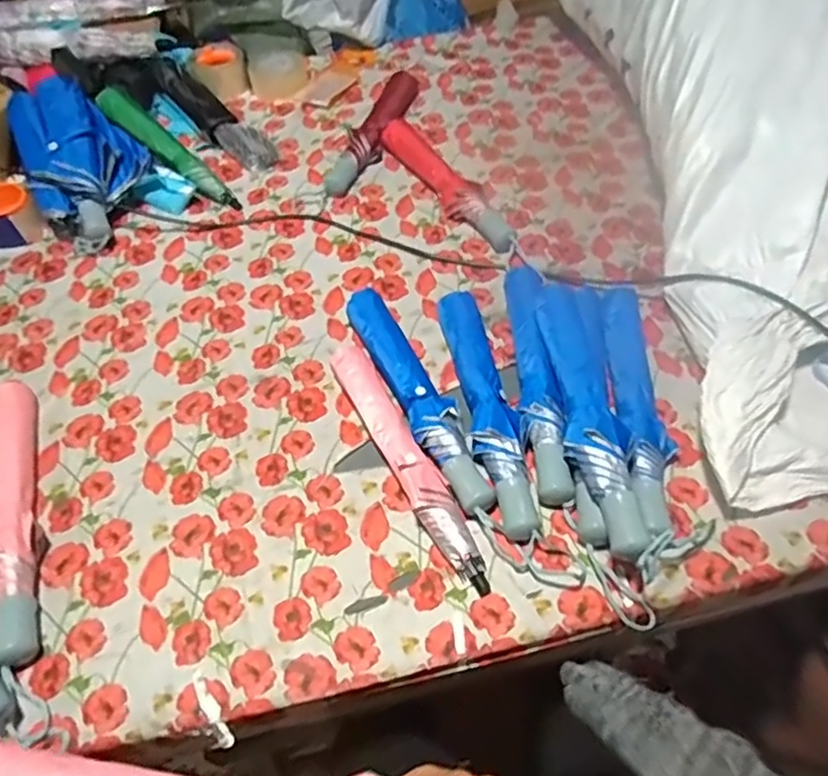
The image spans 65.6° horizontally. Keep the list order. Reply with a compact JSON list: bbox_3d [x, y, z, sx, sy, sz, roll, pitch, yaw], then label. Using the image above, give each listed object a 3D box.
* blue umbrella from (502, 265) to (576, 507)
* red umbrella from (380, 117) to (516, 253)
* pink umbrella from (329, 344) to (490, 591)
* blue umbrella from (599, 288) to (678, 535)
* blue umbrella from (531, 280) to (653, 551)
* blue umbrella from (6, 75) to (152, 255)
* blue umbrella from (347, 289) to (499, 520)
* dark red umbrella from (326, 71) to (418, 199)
[{"bbox_3d":[0.144,-0.022,0.767,0.053,0.049,0.349,-1,51,4],"label":"blue umbrella"},{"bbox_3d":[0.047,-0.327,1.014,0.060,0.044,0.350,-25,54,-15],"label":"red umbrella"},{"bbox_3d":[-0.010,0.075,0.704,0.044,0.046,0.318,-23,53,-14],"label":"pink umbrella"},{"bbox_3d":[0.253,0.019,0.720,0.059,0.047,0.338,1,51,6],"label":"blue umbrella"},{"bbox_3d":[0.188,0.016,0.692,0.070,0.041,0.348,-4,53,0],"label":"blue umbrella"},{"bbox_3d":[-0.535,-0.384,1.023,0.180,0.069,0.369,-24,69,-14],"label":"blue umbrella"},{"bbox_3d":[0.001,0.002,0.760,0.057,0.042,0.351,-21,53,-12],"label":"blue umbrella"},{"bbox_3d":[-0.069,-0.433,1.081,0.055,0.049,0.303,15,54,16],"label":"dark red umbrella"}]

